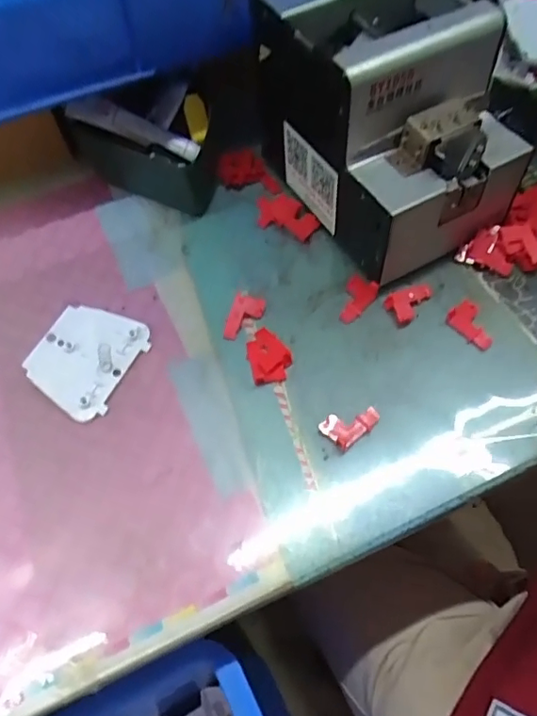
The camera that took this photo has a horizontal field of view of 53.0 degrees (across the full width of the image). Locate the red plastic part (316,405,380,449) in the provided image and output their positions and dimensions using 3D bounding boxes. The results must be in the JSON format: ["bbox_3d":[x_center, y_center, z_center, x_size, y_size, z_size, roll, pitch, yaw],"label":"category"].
[{"bbox_3d":[0.054,0.043,0.357,0.037,0.005,0.024,-33,63,-15],"label":"red plastic part"}]

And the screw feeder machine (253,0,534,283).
[{"bbox_3d":[0.085,-0.181,0.408,0.124,0.155,0.186,-28,62,-13],"label":"screw feeder machine"}]

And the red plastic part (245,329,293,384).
[{"bbox_3d":[0.000,-0.003,0.389,0.029,0.007,0.045,-12,60,-4],"label":"red plastic part"}]

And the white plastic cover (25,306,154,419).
[{"bbox_3d":[-0.133,-0.001,0.393,0.065,0.016,0.081,23,63,15],"label":"white plastic cover"}]

